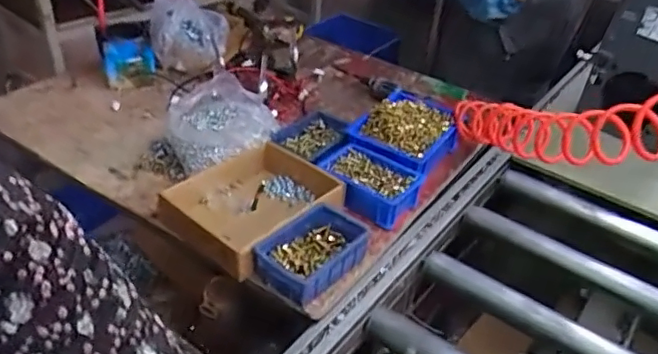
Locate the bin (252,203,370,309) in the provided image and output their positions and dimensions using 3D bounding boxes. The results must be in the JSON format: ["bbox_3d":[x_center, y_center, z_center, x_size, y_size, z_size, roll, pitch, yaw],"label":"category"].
[{"bbox_3d":[-0.023,0.103,0.783,0.099,0.055,0.147,27,42,27],"label":"bin"}]

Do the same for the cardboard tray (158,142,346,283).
[{"bbox_3d":[-0.116,0.038,0.858,0.191,0.060,0.220,31,45,30],"label":"cardboard tray"}]

